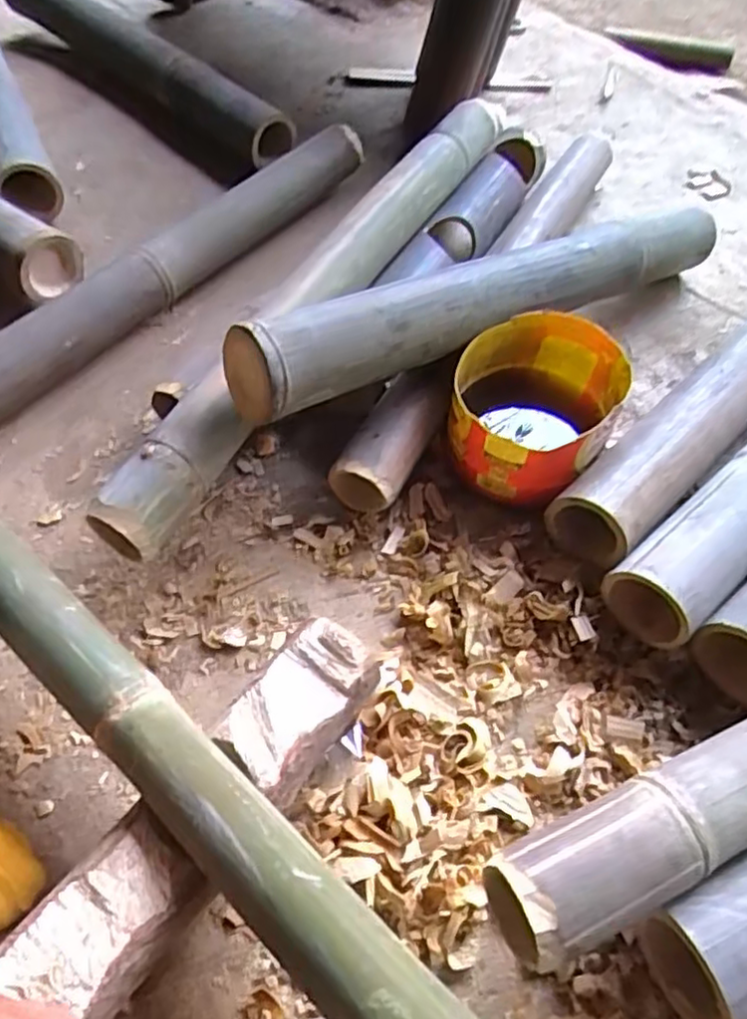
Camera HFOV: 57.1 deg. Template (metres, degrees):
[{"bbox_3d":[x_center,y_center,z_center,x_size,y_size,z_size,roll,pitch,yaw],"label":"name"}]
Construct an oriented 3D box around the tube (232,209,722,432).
[{"bbox_3d":[0.132,-0.197,0.609,0.555,0.080,0.064,-26,61,-19],"label":"tube"}]

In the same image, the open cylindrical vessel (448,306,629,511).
[{"bbox_3d":[0.142,-0.091,0.622,0.134,0.108,0.152,22,56,10],"label":"open cylindrical vessel"}]

